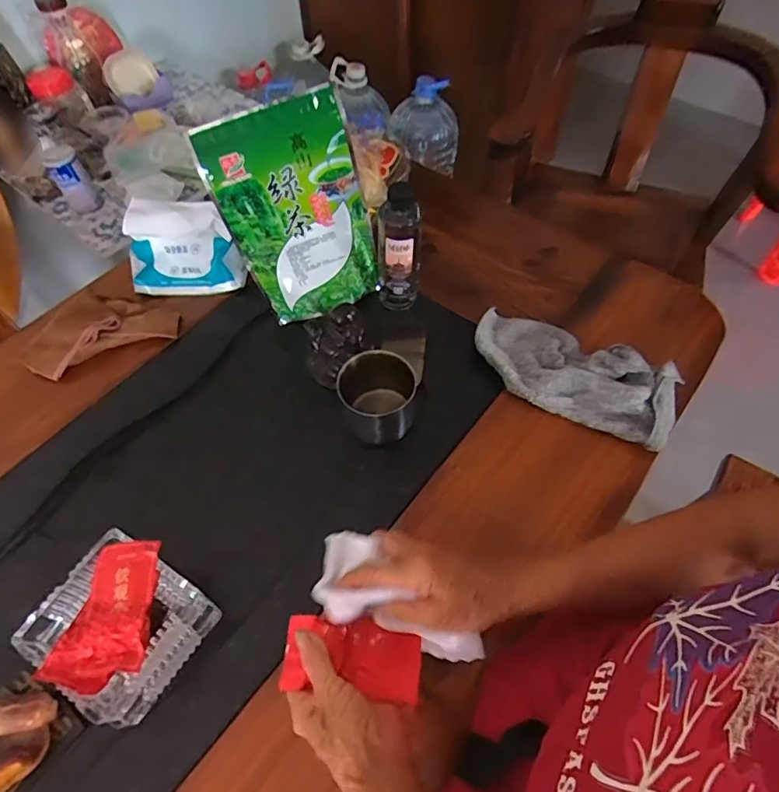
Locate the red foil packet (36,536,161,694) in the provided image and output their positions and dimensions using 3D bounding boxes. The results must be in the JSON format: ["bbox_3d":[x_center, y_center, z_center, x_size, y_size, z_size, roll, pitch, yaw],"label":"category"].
[{"bbox_3d":[-0.242,0.190,0.449,0.077,0.017,0.124,11,58,9],"label":"red foil packet"}]

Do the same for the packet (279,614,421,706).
[{"bbox_3d":[-0.030,0.214,0.417,0.111,0.019,0.057,12,58,-1],"label":"packet"}]

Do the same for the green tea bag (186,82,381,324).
[{"bbox_3d":[-0.109,-0.217,0.625,0.172,0.250,0.044,-22,41,-4],"label":"green tea bag"}]

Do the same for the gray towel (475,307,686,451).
[{"bbox_3d":[0.218,-0.031,0.618,0.253,0.047,0.109,29,63,19],"label":"gray towel"}]

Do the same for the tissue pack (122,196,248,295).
[{"bbox_3d":[-0.284,-0.207,0.706,0.157,0.105,0.072,-2,57,0],"label":"tissue pack"}]

